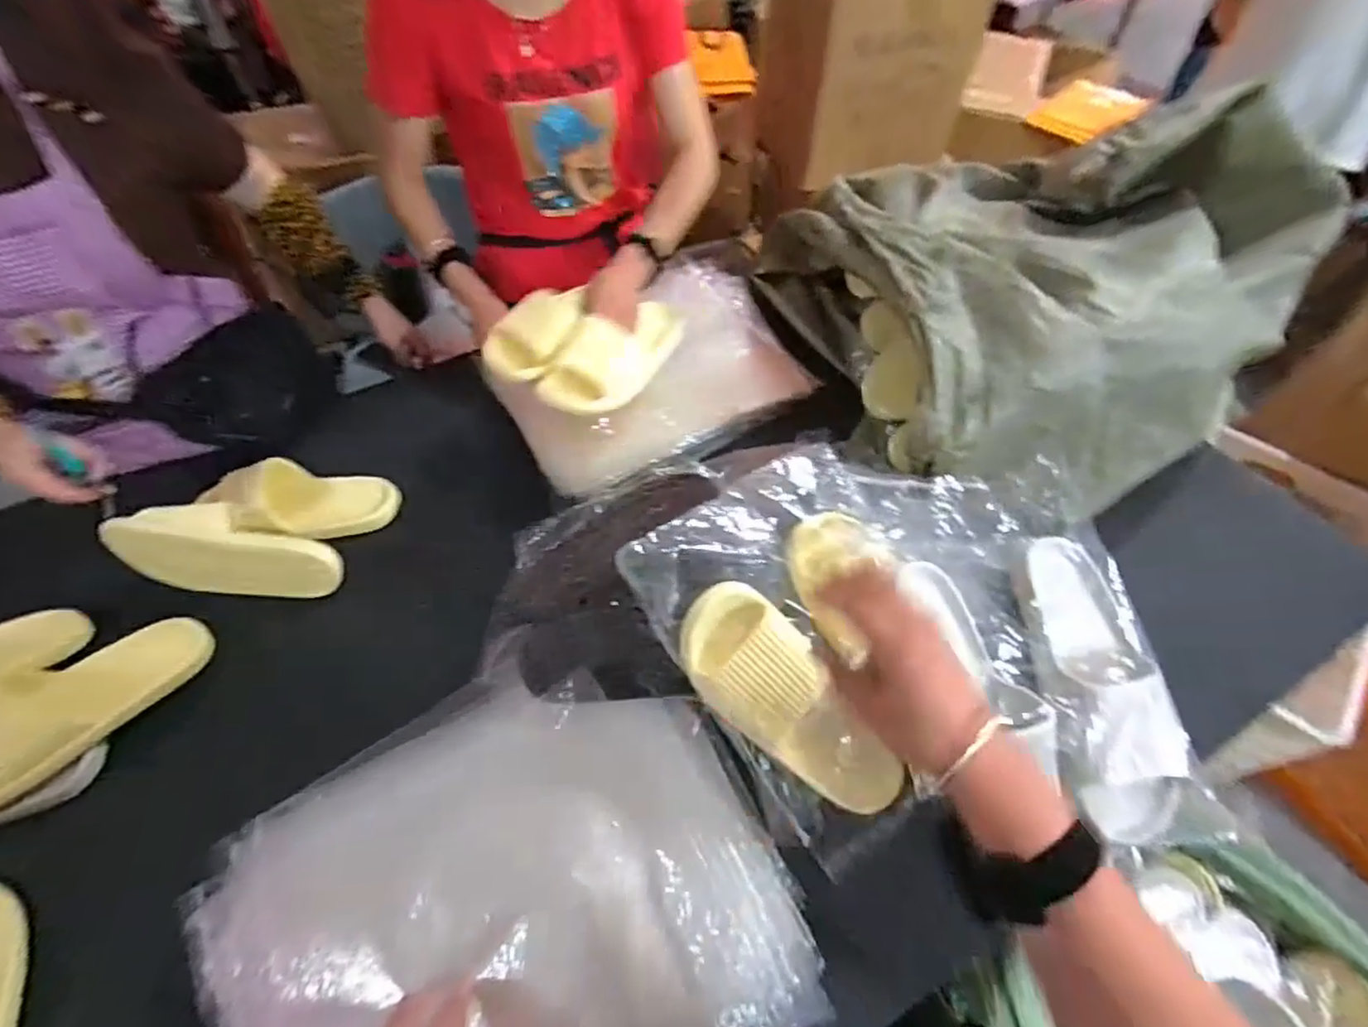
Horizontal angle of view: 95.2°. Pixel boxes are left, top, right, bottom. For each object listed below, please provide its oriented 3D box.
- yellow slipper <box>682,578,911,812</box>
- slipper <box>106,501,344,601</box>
[{"bbox_3d":[0.103,0.177,0.585,0.257,0.068,0.093,48,62,-7],"label":"yellow slipper"},{"bbox_3d":[-0.519,0.036,0.704,0.238,0.058,0.103,15,54,-9],"label":"slipper"}]

